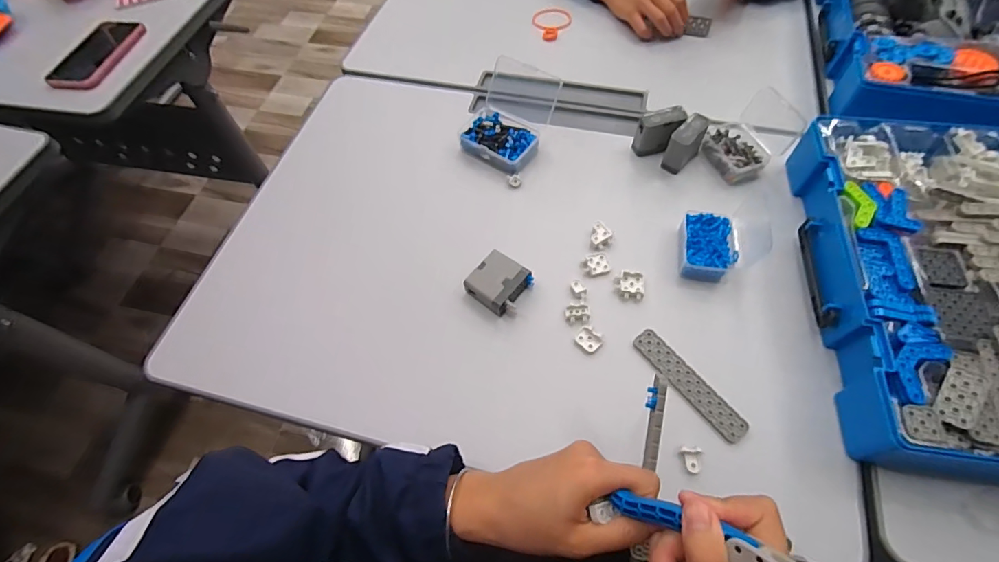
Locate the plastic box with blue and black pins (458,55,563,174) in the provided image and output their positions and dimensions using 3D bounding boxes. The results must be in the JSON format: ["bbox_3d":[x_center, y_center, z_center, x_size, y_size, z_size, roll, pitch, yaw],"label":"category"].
[{"bbox_3d":[0.008,-0.209,0.576,0.106,0.068,0.122,28,65,17],"label":"plastic box with blue and black pins"}]

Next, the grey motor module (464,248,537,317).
[{"bbox_3d":[-0.001,0.004,0.484,0.055,0.024,0.057,31,66,18],"label":"grey motor module"}]

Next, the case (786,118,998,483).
[{"bbox_3d":[0.455,0.001,0.444,0.275,0.075,0.371,7,61,6],"label":"case"}]

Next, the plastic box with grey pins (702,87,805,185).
[{"bbox_3d":[0.297,-0.174,0.546,0.074,0.068,0.083,-24,62,-11],"label":"plastic box with grey pins"}]

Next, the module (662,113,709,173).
[{"bbox_3d":[0.228,-0.169,0.554,0.027,0.055,0.053,38,68,21],"label":"module"}]

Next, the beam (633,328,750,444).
[{"bbox_3d":[0.181,0.098,0.436,0.027,0.004,0.125,-34,64,-16],"label":"beam"}]

